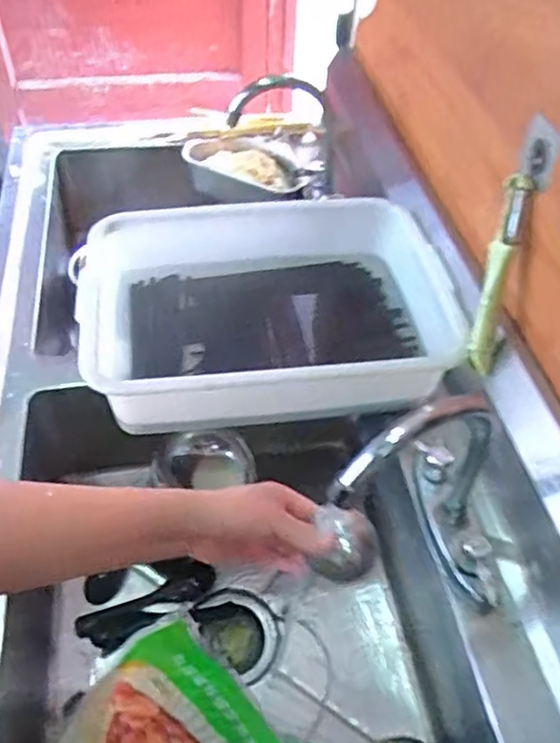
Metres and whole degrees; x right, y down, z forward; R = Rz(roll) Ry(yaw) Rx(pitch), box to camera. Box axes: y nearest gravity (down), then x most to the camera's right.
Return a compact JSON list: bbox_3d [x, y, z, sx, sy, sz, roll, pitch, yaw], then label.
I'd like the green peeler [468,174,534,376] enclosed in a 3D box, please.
[{"bbox_3d":[0.215,-0.091,0.638,0.026,0.195,0.014,9,19,6],"label":"green peeler"}]

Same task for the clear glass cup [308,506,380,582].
[{"bbox_3d":[0.054,0.141,0.533,0.053,0.042,0.046,3,48,0],"label":"clear glass cup"}]

